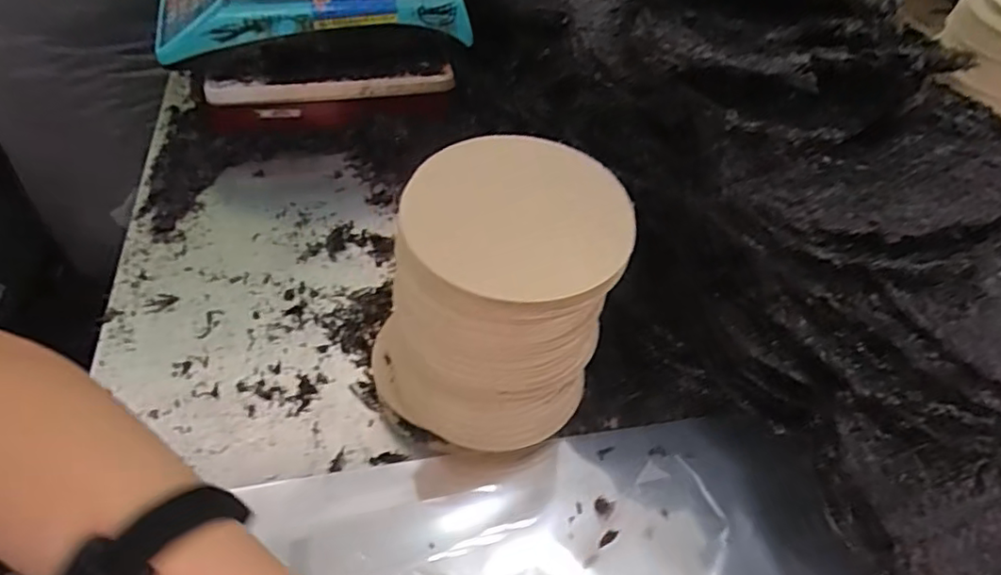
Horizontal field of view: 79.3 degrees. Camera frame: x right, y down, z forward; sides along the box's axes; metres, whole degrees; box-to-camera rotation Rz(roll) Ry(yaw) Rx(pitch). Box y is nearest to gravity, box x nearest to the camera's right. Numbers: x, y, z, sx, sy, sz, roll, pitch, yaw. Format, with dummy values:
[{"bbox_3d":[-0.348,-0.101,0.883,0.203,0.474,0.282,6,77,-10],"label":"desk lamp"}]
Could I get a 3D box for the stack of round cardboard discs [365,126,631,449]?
[{"bbox_3d":[-0.001,0.010,0.426,0.149,0.195,0.154,35,53,24],"label":"stack of round cardboard discs"}]

